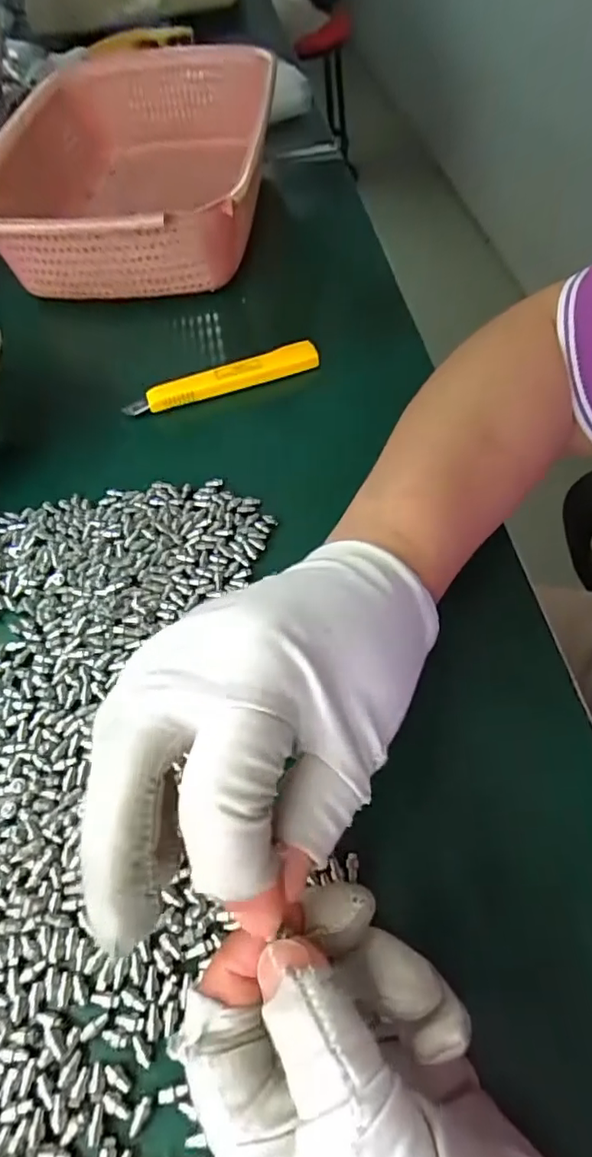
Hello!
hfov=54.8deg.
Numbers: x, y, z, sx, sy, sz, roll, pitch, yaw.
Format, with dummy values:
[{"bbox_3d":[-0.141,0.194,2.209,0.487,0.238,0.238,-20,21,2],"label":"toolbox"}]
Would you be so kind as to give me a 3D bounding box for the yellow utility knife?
[{"bbox_3d":[-0.048,-0.131,0.371,0.126,0.014,0.015,-17,56,-6],"label":"yellow utility knife"}]

